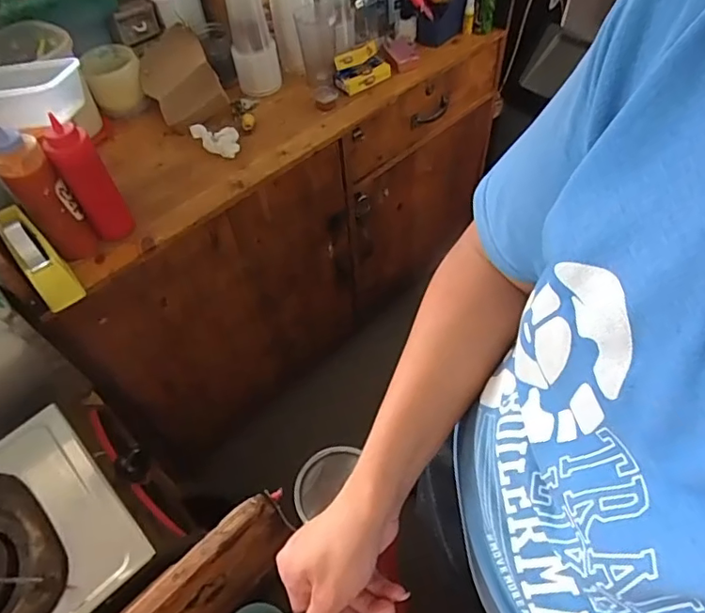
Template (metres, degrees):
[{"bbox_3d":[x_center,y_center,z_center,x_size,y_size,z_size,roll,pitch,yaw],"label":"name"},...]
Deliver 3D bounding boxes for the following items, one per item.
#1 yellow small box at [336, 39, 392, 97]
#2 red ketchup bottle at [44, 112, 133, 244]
[{"bbox_3d":[0.023,-0.508,1.115,0.117,0.057,0.073,-29,59,-16],"label":"yellow small box"},{"bbox_3d":[-0.421,-0.202,0.846,0.065,0.207,0.056,-31,60,-17],"label":"red ketchup bottle"}]

